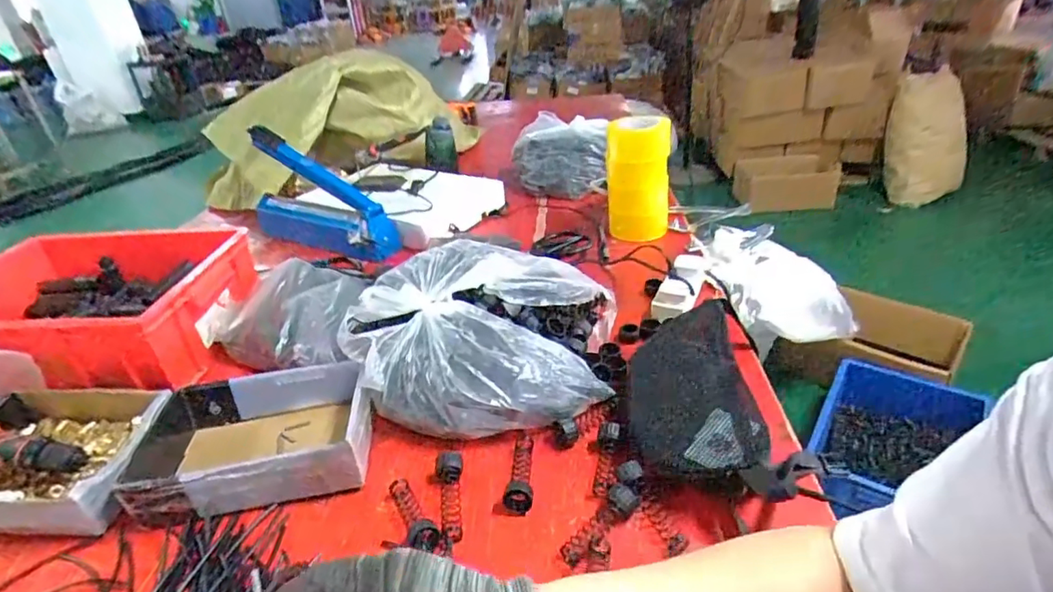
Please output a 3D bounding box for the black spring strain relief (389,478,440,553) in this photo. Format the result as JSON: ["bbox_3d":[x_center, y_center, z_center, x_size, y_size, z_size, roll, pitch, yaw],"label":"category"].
[{"bbox_3d":[-0.122,0.226,0.574,0.028,0.019,0.100,-21,34,-25],"label":"black spring strain relief"}]

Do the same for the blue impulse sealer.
[{"bbox_3d":[-0.452,-0.214,1.173,0.408,0.223,0.075,14,36,28],"label":"blue impulse sealer"}]

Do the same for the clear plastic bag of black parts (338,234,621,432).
[{"bbox_3d":[-0.061,0.042,0.764,0.337,0.105,0.319,2,31,11],"label":"clear plastic bag of black parts"}]

